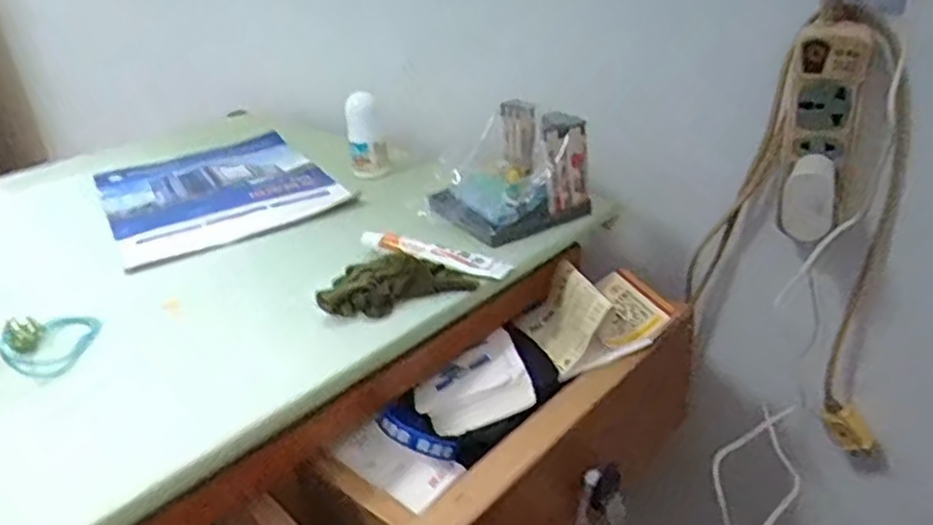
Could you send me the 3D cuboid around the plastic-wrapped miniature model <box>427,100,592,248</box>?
[{"bbox_3d":[0.028,-0.079,0.591,0.101,0.076,0.115,-20,31,-27],"label":"plastic-wrapped miniature model"}]

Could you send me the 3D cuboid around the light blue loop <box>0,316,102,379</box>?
[{"bbox_3d":[-0.279,0.048,0.469,0.047,0.024,0.067,-2,28,5],"label":"light blue loop"}]

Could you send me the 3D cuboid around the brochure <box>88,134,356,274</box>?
[{"bbox_3d":[-0.258,-0.078,0.725,0.207,0.009,0.298,-18,31,-25],"label":"brochure"}]

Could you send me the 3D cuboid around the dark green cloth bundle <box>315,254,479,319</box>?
[{"bbox_3d":[-0.049,0.012,0.492,0.108,0.024,0.046,-7,28,-5],"label":"dark green cloth bundle"}]

